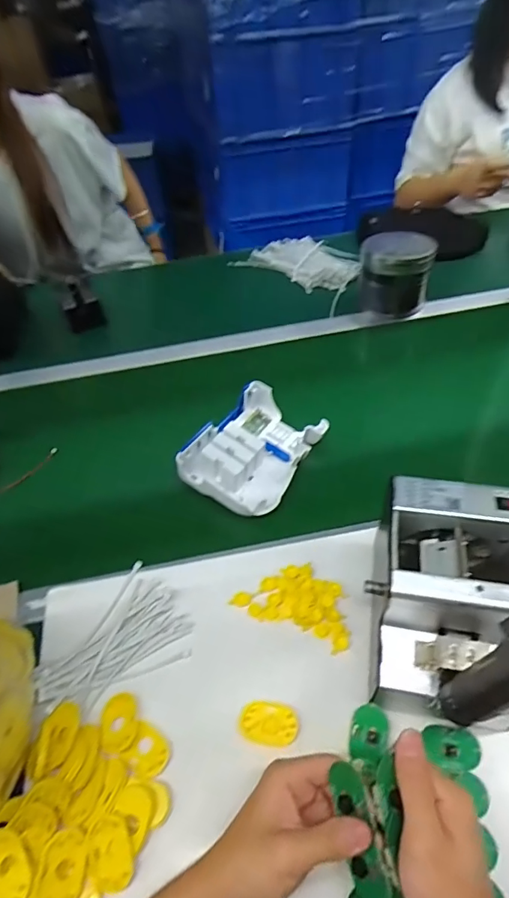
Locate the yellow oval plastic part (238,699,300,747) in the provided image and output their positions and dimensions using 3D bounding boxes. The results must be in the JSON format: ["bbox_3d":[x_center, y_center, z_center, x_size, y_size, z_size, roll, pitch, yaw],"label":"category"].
[{"bbox_3d":[0.014,0.267,0.453,0.056,0.008,0.037,8,46,3],"label":"yellow oval plastic part"}]

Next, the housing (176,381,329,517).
[{"bbox_3d":[0.001,-0.002,0.654,0.141,0.053,0.197,28,50,21],"label":"housing"}]

